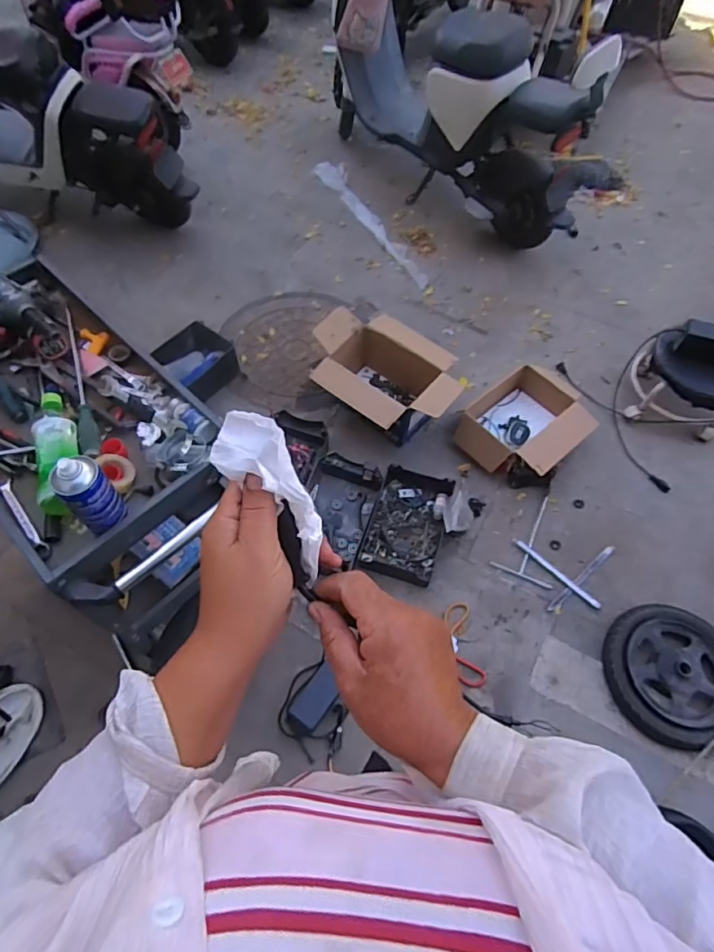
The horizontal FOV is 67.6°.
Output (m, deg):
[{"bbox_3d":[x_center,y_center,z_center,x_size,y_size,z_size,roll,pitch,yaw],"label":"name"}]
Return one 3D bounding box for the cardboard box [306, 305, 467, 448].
[{"bbox_3d":[0.099,-0.316,1.739,0.464,0.224,0.361,39,65,19],"label":"cardboard box"}]

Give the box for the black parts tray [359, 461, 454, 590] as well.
[{"bbox_3d":[0.153,0.147,1.570,0.221,0.064,0.338,16,59,7],"label":"black parts tray"}]

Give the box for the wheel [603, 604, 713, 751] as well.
[{"bbox_3d":[0.820,0.505,1.353,0.335,0.059,0.322,11,59,4],"label":"wheel"}]

